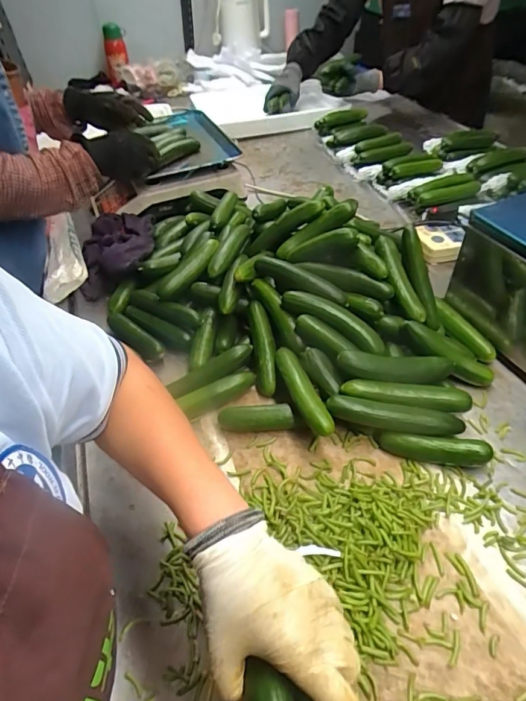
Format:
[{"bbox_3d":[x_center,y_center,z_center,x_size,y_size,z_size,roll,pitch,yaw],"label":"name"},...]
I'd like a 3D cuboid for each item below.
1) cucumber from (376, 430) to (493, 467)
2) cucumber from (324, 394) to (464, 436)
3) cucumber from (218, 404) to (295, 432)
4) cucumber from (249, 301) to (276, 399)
[{"bbox_3d":[0.194,0.112,0.481,0.119,0.028,0.021,8,48,11],"label":"cucumber"},{"bbox_3d":[0.153,0.075,0.487,0.151,0.025,0.027,5,47,9],"label":"cucumber"},{"bbox_3d":[-0.008,0.084,0.526,0.093,0.027,0.030,5,47,9],"label":"cucumber"},{"bbox_3d":[0.001,-0.006,0.573,0.030,0.024,0.132,-7,72,-2],"label":"cucumber"}]

